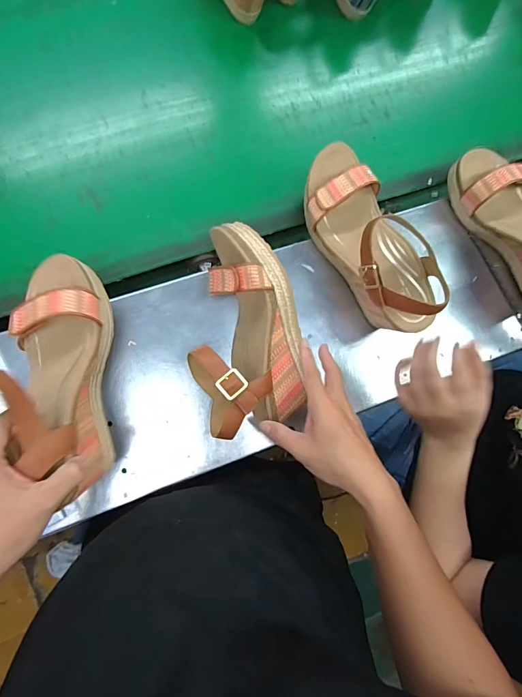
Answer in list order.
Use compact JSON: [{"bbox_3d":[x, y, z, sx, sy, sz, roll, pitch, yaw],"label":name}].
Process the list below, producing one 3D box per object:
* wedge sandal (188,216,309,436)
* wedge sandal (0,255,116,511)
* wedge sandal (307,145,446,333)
[{"bbox_3d":[-0.010,-0.024,0.455,0.132,0.082,0.233,-2,88,-5],"label":"wedge sandal"},{"bbox_3d":[-0.210,0.022,0.373,0.094,0.105,0.224,-2,88,-5],"label":"wedge sandal"},{"bbox_3d":[0.131,-0.133,0.479,0.088,0.119,0.246,-25,76,-5],"label":"wedge sandal"}]

